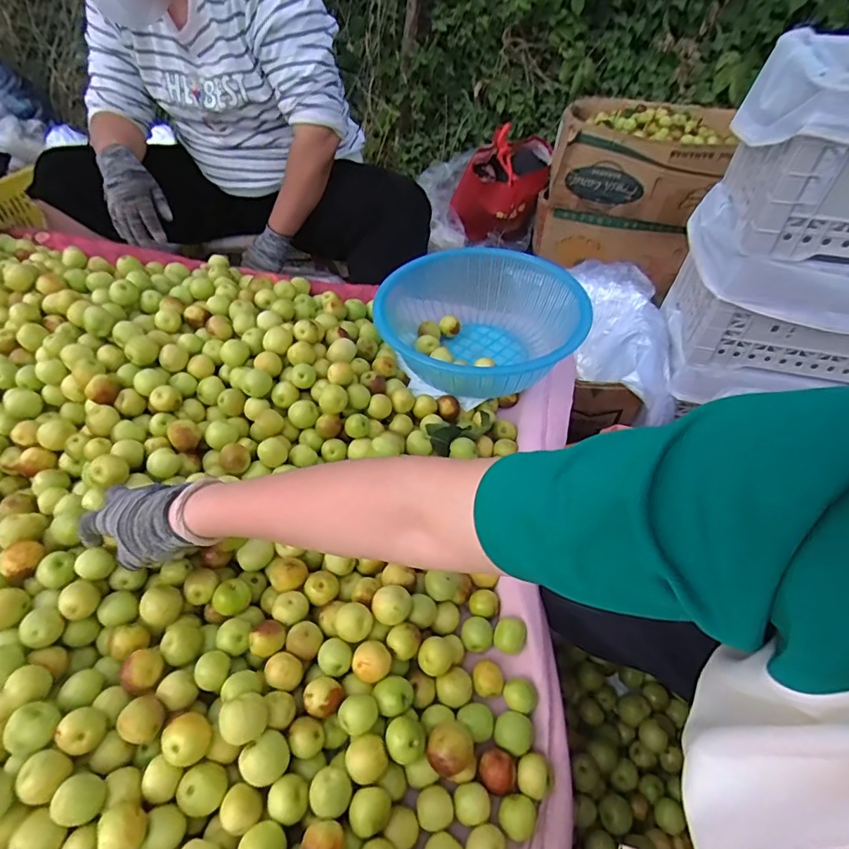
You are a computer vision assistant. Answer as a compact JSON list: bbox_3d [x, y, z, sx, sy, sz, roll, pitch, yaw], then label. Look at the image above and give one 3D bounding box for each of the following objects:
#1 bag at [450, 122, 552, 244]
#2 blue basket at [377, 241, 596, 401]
[{"bbox_3d":[0.250,-0.749,1.668,0.265,0.263,0.211,16,50,12],"label":"bag"},{"bbox_3d":[0.072,-0.128,0.709,0.278,0.108,0.271,0,49,-2],"label":"blue basket"}]

